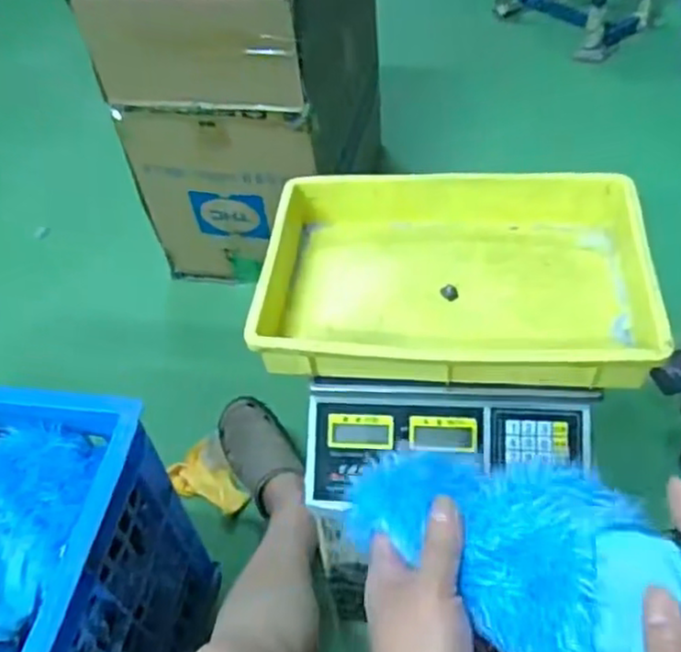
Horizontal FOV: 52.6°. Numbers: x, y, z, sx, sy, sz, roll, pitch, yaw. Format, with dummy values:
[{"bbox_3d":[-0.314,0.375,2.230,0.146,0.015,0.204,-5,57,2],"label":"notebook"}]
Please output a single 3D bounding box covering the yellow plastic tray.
[{"bbox_3d":[0.107,-0.059,0.676,0.347,0.060,0.251,2,50,8],"label":"yellow plastic tray"}]

